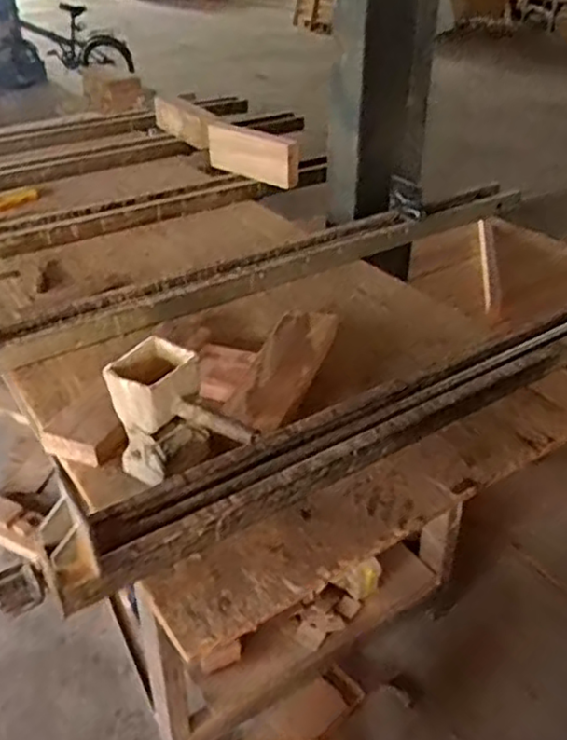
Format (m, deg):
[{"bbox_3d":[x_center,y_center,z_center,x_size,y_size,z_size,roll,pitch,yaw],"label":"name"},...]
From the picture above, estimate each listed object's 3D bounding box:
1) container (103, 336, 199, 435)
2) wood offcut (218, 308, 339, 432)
[{"bbox_3d":[-0.183,0.023,0.975,0.107,0.083,0.113,25,41,32],"label":"container"},{"bbox_3d":[0.001,-0.008,1.190,0.116,0.038,0.320,17,44,19],"label":"wood offcut"}]

